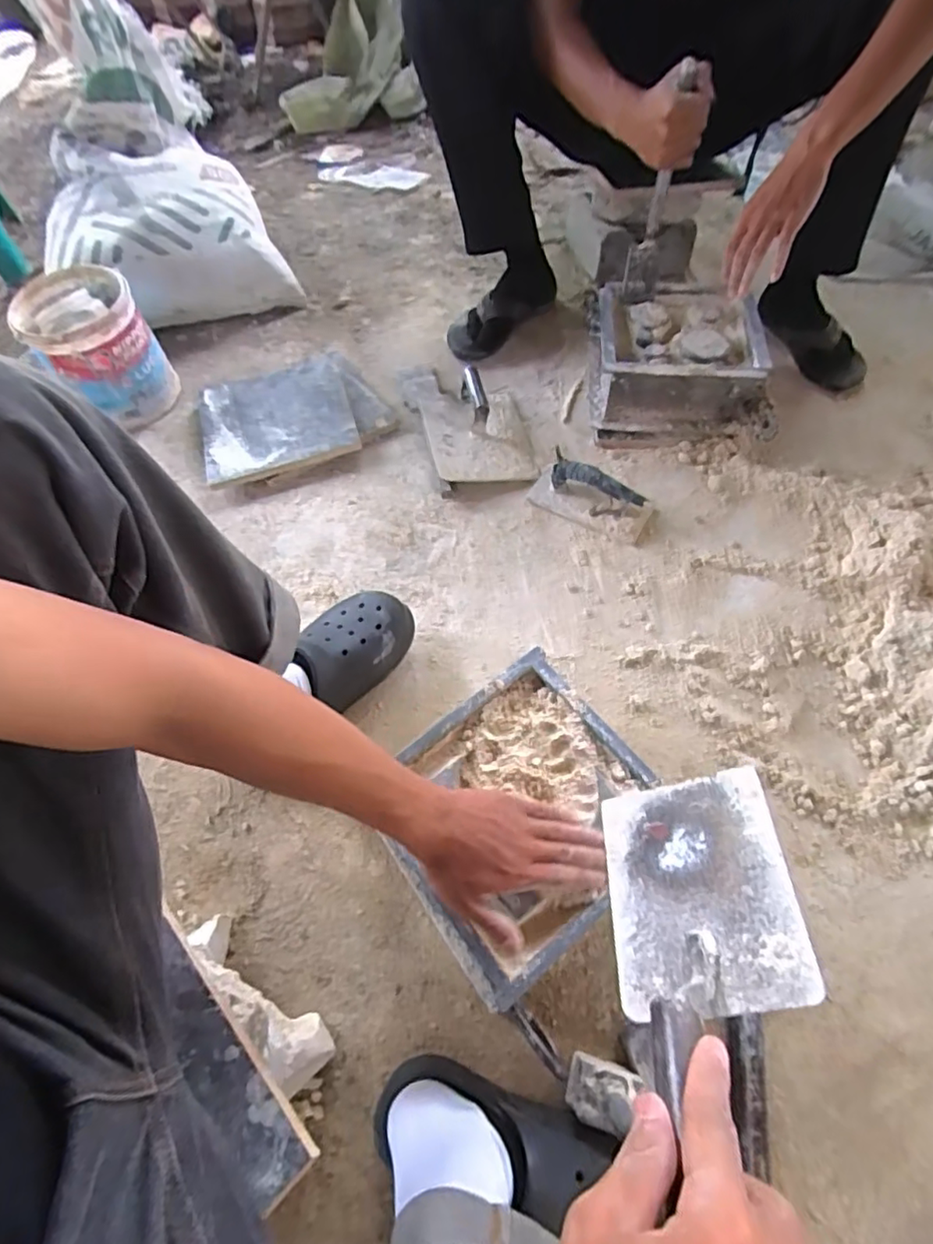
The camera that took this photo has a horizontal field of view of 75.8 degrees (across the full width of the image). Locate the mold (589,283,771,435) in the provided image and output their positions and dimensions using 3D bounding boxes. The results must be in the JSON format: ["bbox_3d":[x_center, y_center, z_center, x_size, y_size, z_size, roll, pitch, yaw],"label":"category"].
[{"bbox_3d":[0.339,-0.440,1.001,0.251,0.124,0.260,4,60,4],"label":"mold"}]

